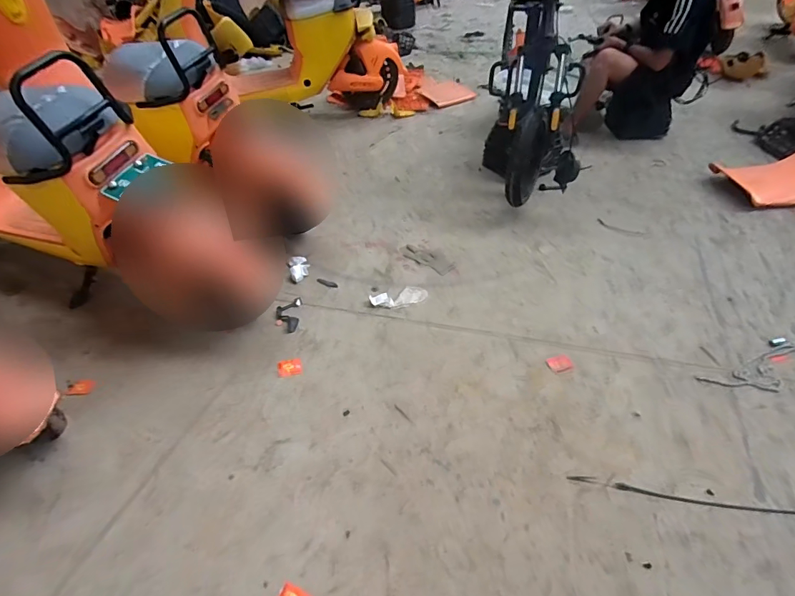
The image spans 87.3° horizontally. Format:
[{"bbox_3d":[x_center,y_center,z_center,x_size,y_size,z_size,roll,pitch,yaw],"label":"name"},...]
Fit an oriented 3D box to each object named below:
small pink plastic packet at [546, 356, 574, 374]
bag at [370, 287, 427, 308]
[{"bbox_3d":[0.480,0.195,1.226,0.070,0.007,0.054,-11,46,-9],"label":"small pink plastic packet"},{"bbox_3d":[0.008,-0.002,1.444,0.192,0.021,0.086,-17,47,-15],"label":"bag"}]

